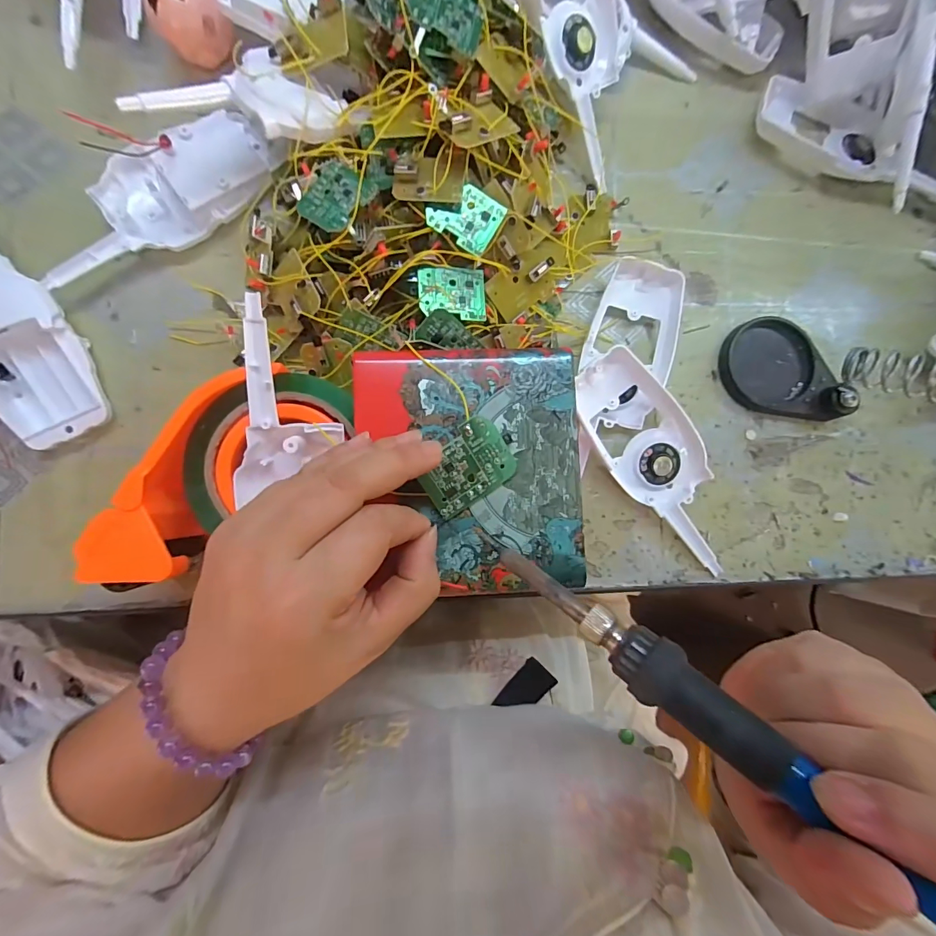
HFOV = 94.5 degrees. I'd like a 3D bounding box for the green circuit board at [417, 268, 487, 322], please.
[{"bbox_3d":[-0.009,-0.109,0.269,0.041,0.007,0.033,-1,86,-5],"label":"green circuit board"}]

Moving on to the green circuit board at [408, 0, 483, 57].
[{"bbox_3d":[-0.012,-0.258,0.242,0.041,0.004,0.040,13,81,-21],"label":"green circuit board"}]

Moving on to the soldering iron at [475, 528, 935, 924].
[{"bbox_3d":[0.084,0.084,0.140,0.212,0.023,0.019,35,82,30],"label":"soldering iron"}]

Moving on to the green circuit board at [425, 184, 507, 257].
[{"bbox_3d":[-0.001,-0.152,0.262,0.040,0.004,0.032,29,94,-6],"label":"green circuit board"}]

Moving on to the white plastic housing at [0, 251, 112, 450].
[{"bbox_3d":[-0.277,-0.090,0.257,0.060,0.023,0.154,-21,103,-6],"label":"white plastic housing"}]

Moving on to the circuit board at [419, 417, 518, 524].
[{"bbox_3d":[-0.001,0.000,0.197,0.042,0.004,0.032,-34,109,-4],"label":"circuit board"}]

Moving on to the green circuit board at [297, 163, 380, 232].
[{"bbox_3d":[-0.079,-0.162,0.260,0.034,0.005,0.041,32,84,-2],"label":"green circuit board"}]

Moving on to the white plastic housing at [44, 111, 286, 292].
[{"bbox_3d":[-0.196,-0.177,0.282,0.160,0.028,0.059,-29,87,-6],"label":"white plastic housing"}]

